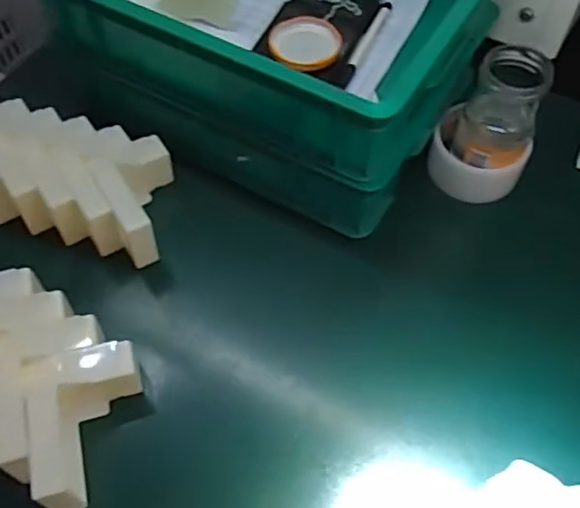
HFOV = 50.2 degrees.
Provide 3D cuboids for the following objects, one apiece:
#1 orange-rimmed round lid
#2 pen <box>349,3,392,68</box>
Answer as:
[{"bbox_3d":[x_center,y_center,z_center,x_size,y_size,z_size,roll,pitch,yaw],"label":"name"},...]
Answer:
[{"bbox_3d":[0.013,-0.174,0.517,0.060,0.010,0.062,0,58,0],"label":"orange-rimmed round lid"},{"bbox_3d":[0.071,-0.195,0.550,0.011,0.006,0.090,22,60,14],"label":"pen"}]

